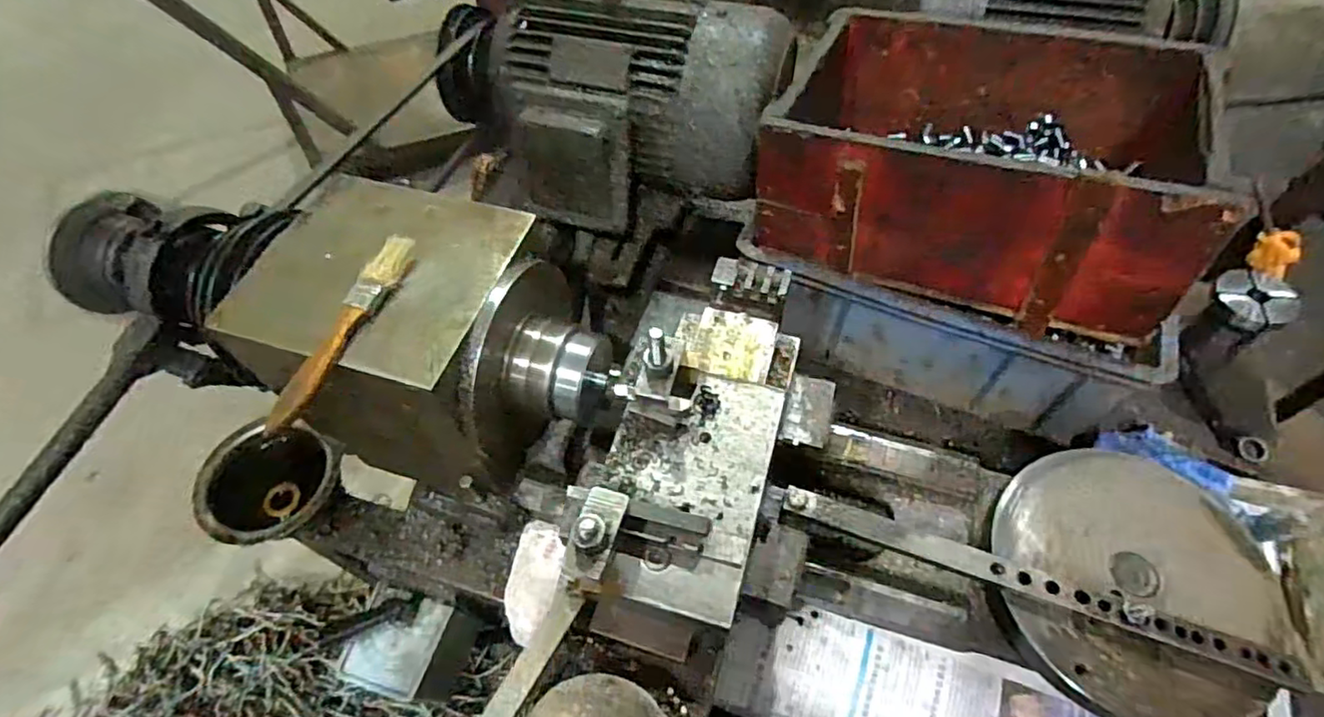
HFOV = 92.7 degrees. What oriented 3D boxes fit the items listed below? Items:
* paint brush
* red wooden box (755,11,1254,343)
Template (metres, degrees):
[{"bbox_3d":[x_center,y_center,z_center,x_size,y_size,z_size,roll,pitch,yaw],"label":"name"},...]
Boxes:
[{"bbox_3d":[-0.203,-0.020,0.401,0.021,0.016,0.148,15,58,13],"label":"paint brush"},{"bbox_3d":[0.300,-0.198,0.602,0.356,0.147,0.251,22,59,17],"label":"red wooden box"}]

